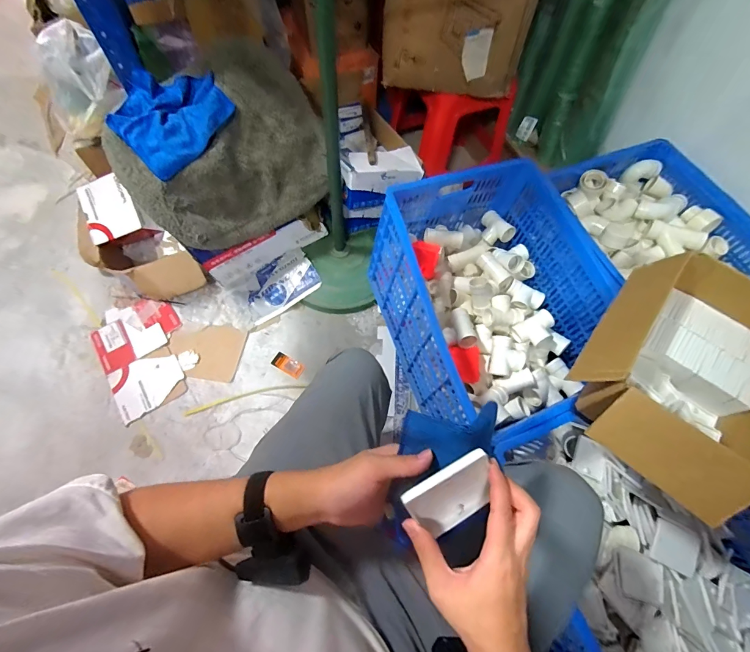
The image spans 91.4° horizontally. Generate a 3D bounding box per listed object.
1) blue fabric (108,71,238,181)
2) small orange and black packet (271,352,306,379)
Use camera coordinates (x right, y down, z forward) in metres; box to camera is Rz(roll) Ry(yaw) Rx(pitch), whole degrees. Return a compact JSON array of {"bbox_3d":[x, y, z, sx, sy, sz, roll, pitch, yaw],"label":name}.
[{"bbox_3d":[-0.544,-0.552,0.996,0.282,0.132,0.239,-38,72,-18],"label":"blue fabric"},{"bbox_3d":[-0.291,0.131,1.229,0.111,0.009,0.052,29,67,10],"label":"small orange and black packet"}]

